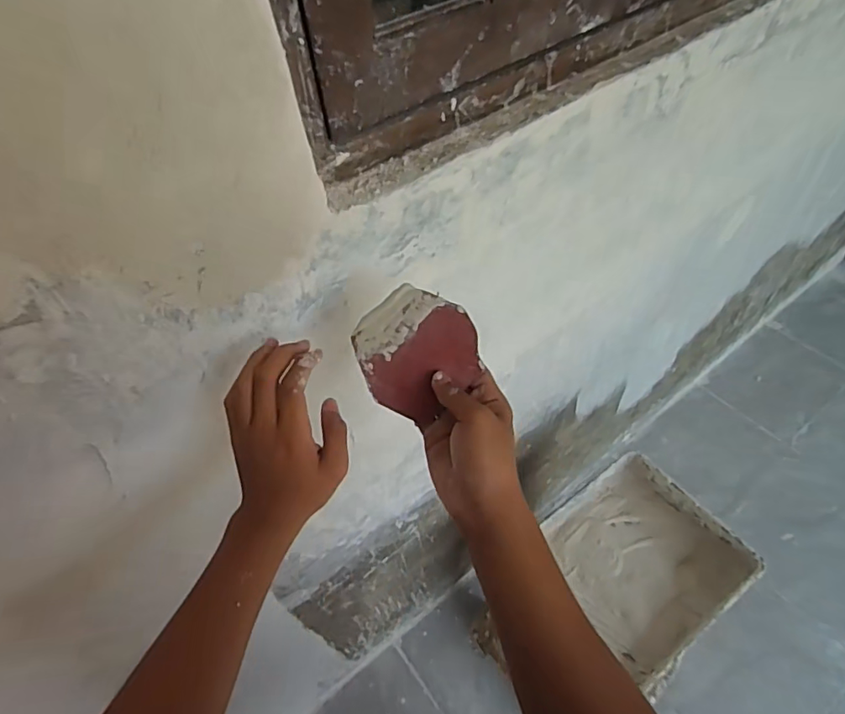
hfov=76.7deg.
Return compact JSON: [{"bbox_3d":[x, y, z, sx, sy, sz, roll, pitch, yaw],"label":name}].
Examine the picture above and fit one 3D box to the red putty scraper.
[{"bbox_3d":[-0.006,-0.004,0.437,0.093,0.004,0.096,44,96,-1],"label":"red putty scraper"}]

